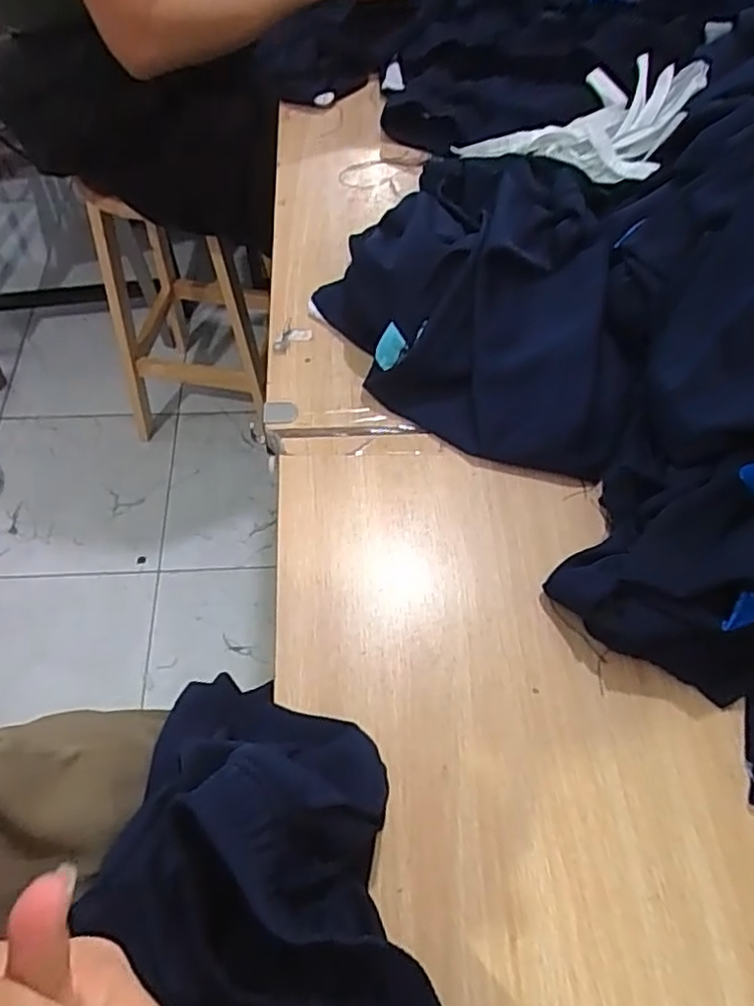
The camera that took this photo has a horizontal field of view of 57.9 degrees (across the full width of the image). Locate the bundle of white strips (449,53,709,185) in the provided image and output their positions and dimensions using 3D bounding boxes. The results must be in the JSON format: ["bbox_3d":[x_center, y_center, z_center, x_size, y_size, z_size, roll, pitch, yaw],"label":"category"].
[{"bbox_3d":[0.195,-0.393,0.685,0.219,0.075,0.151,20,60,11],"label":"bundle of white strips"}]

